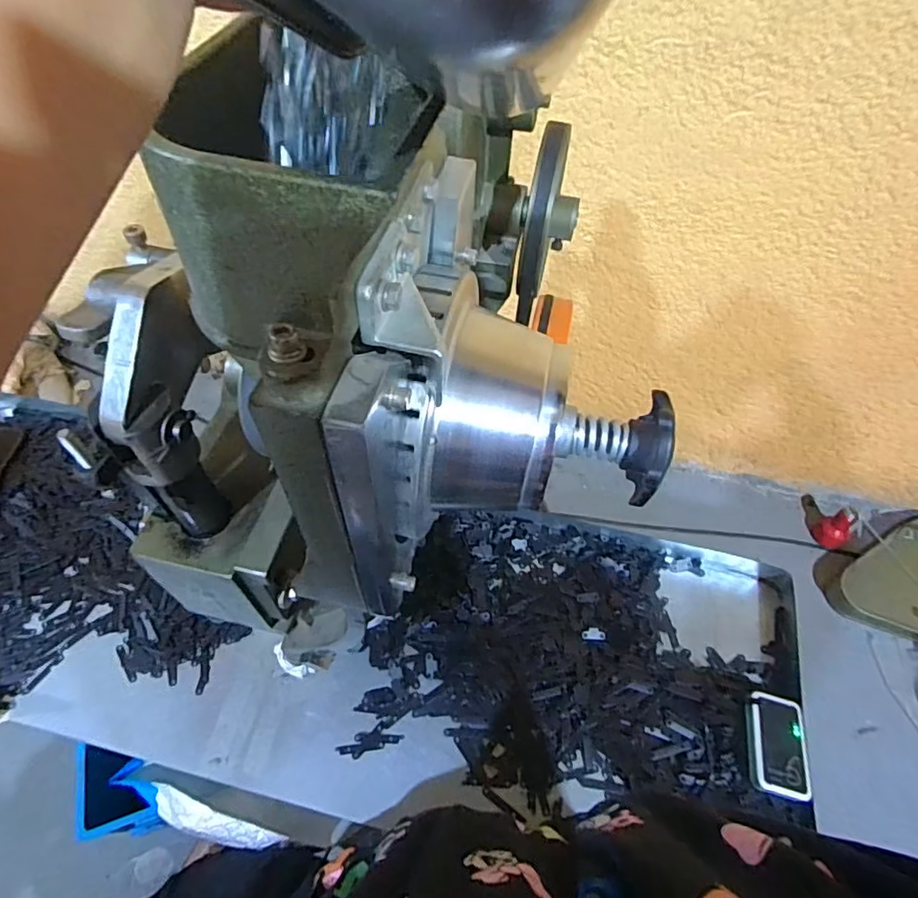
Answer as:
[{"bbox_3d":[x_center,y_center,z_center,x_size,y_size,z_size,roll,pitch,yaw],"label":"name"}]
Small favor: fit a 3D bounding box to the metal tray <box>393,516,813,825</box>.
[{"bbox_3d":[0.176,0.237,0.700,0.474,0.029,0.315,10,55,5],"label":"metal tray"}]

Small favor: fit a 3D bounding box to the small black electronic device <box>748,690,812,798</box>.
[{"bbox_3d":[0.350,0.323,0.609,0.061,0.017,0.101,14,56,8],"label":"small black electronic device"}]

